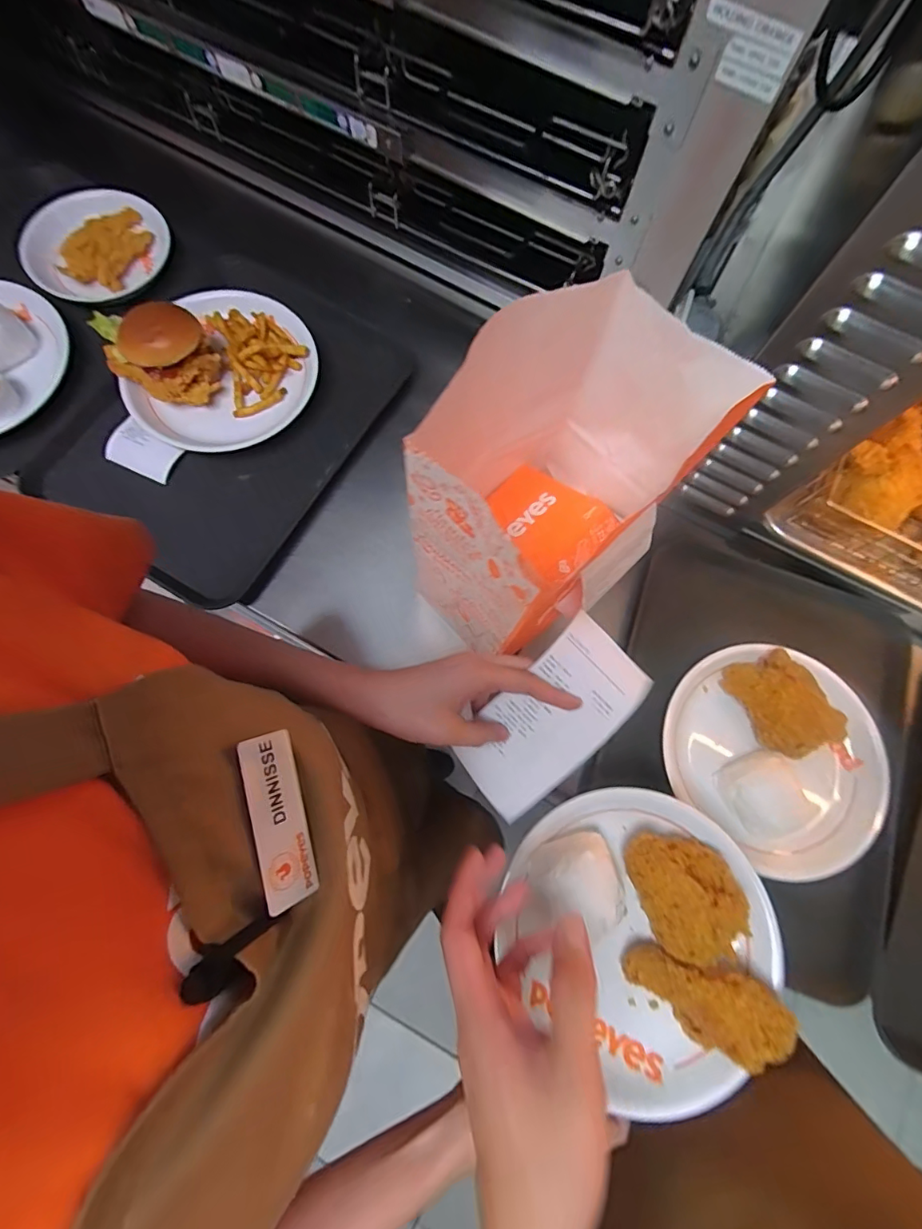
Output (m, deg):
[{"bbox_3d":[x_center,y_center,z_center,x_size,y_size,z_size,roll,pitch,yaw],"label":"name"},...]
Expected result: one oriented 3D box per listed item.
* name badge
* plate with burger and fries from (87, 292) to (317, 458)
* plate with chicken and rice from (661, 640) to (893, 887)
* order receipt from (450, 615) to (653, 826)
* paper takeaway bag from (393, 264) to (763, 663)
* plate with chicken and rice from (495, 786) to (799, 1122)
[{"bbox_3d":[-0.081,0.091,0.224,0.025,0.004,0.074,-9,84,-48],"label":"name badge"},{"bbox_3d":[-0.281,-0.291,0.582,0.219,0.101,0.202,0,75,-1],"label":"plate with burger and fries"},{"bbox_3d":[0.320,0.138,0.503,0.207,0.049,0.218,0,75,-1],"label":"plate with chicken and rice"},{"bbox_3d":[0.066,0.079,0.378,0.146,0.021,0.080,-44,96,7],"label":"order receipt"},{"bbox_3d":[0.079,-0.098,0.413,0.216,0.235,0.161,-42,80,-11],"label":"paper takeaway bag"},{"bbox_3d":[0.145,0.245,0.391,0.208,0.066,0.195,0,75,-1],"label":"plate with chicken and rice"}]

